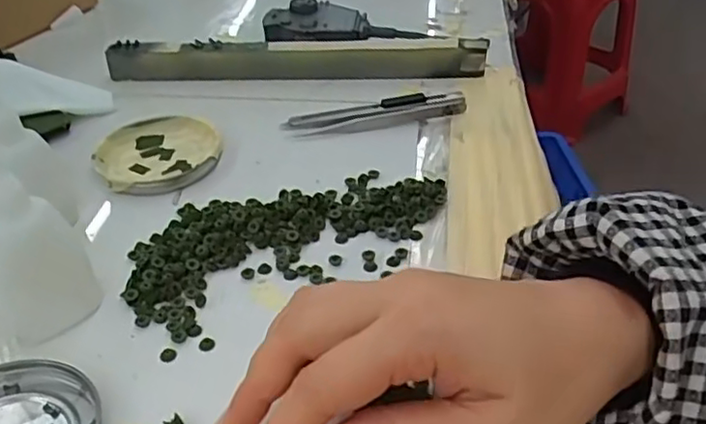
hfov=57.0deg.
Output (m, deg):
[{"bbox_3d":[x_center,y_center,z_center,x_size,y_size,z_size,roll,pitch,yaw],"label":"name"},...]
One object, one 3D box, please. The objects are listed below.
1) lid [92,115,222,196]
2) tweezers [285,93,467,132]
[{"bbox_3d":[-0.129,-0.041,0.429,0.077,0.007,0.080,-1,38,1],"label":"lid"},{"bbox_3d":[0.016,-0.071,0.461,0.127,0.010,0.027,-6,38,-6],"label":"tweezers"}]

